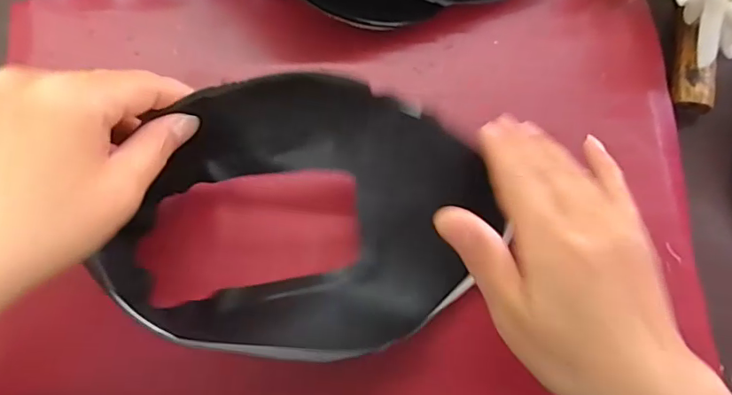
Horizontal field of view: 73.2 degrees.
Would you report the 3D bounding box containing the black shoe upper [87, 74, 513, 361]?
[{"bbox_3d":[-0.036,0.013,0.265,0.203,0.063,0.136,2,77,-1],"label":"black shoe upper"}]

